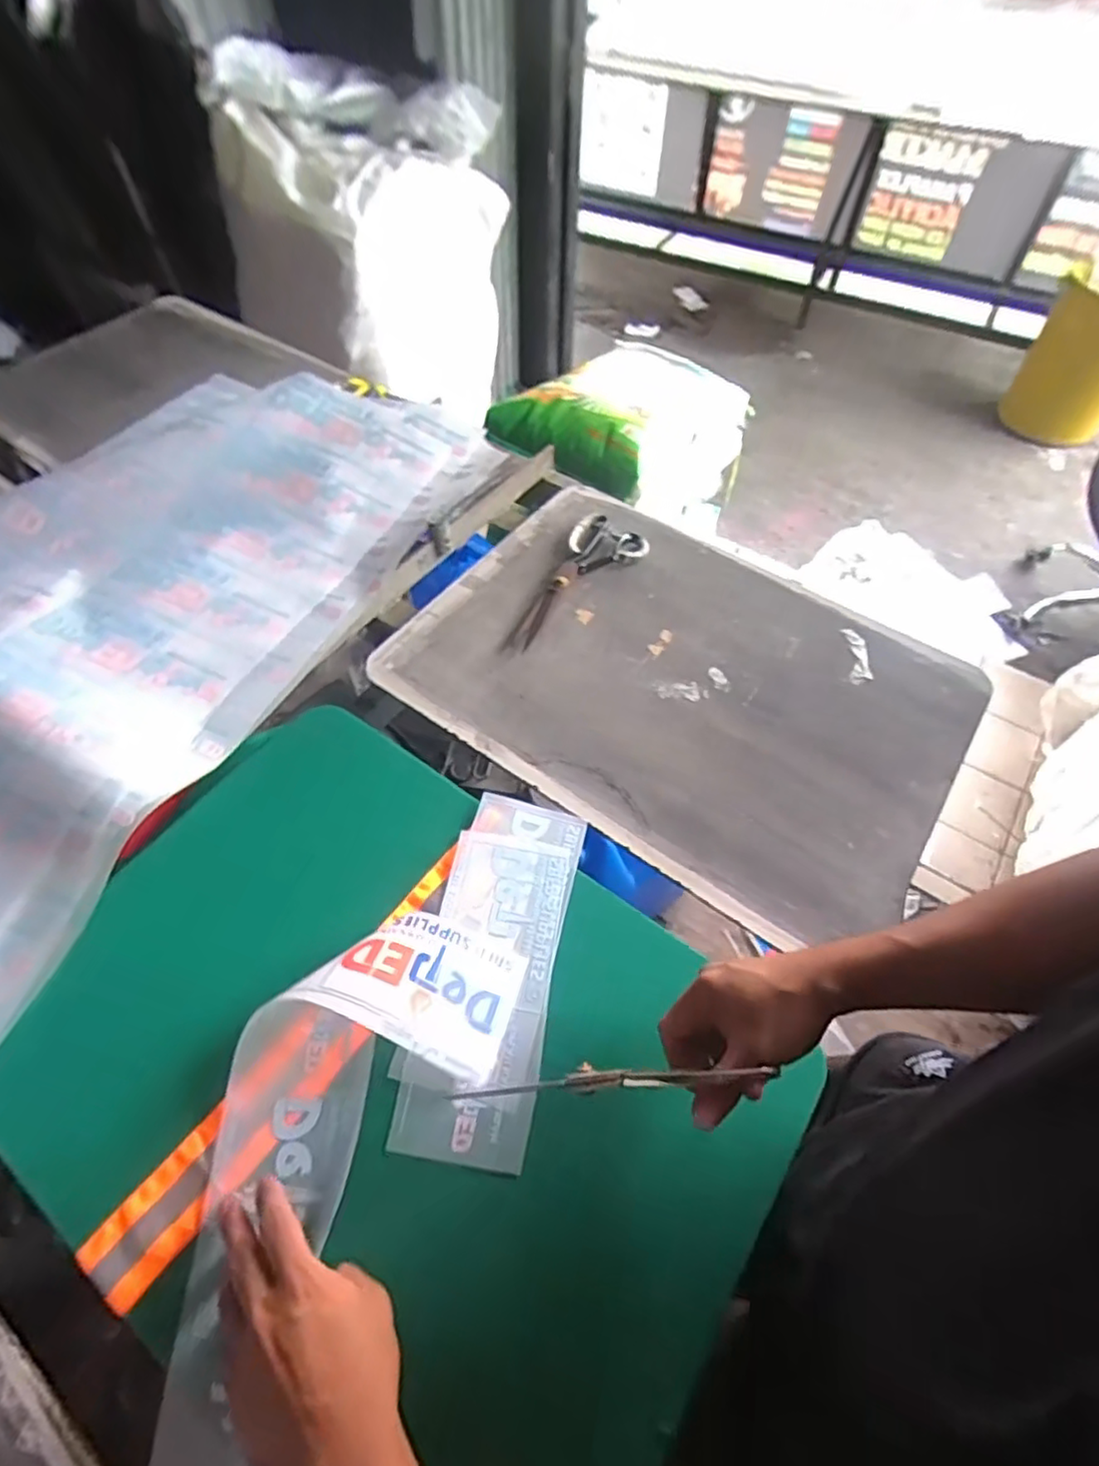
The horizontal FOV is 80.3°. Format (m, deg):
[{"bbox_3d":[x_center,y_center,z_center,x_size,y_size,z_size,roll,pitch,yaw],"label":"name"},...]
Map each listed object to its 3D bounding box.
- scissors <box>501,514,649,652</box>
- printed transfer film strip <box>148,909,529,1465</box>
[{"bbox_3d":[0.036,-0.171,0.745,0.085,0.022,0.219,24,59,14],"label":"scissors"},{"bbox_3d":[-0.164,0.286,0.427,0.166,0.065,0.365,21,63,12],"label":"printed transfer film strip"}]

